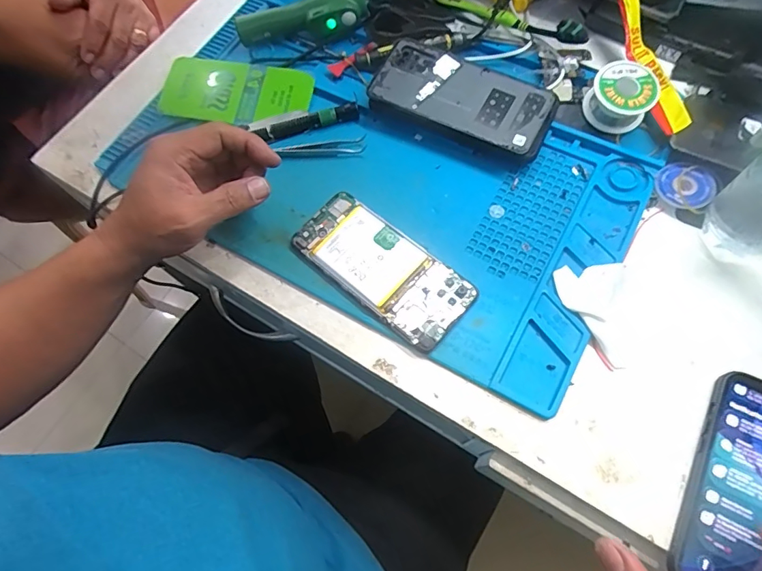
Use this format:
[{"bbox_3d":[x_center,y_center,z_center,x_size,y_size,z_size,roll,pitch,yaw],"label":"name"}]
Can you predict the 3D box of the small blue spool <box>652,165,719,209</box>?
[{"bbox_3d":[0.256,-0.084,0.390,0.046,0.015,0.035,33,75,13],"label":"small blue spool"}]

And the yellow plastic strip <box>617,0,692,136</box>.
[{"bbox_3d":[0.239,-0.206,0.408,0.027,0.039,0.153,-11,67,0],"label":"yellow plastic strip"}]

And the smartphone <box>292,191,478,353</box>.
[{"bbox_3d":[0.000,-0.017,0.388,0.155,0.012,0.067,39,76,18],"label":"smartphone"}]

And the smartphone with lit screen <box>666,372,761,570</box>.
[{"bbox_3d":[0.242,0.136,0.304,0.074,0.016,0.149,30,74,13],"label":"smartphone with lit screen"}]

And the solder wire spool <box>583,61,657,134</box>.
[{"bbox_3d":[0.212,-0.167,0.409,0.051,0.037,0.048,-2,67,4],"label":"solder wire spool"}]

